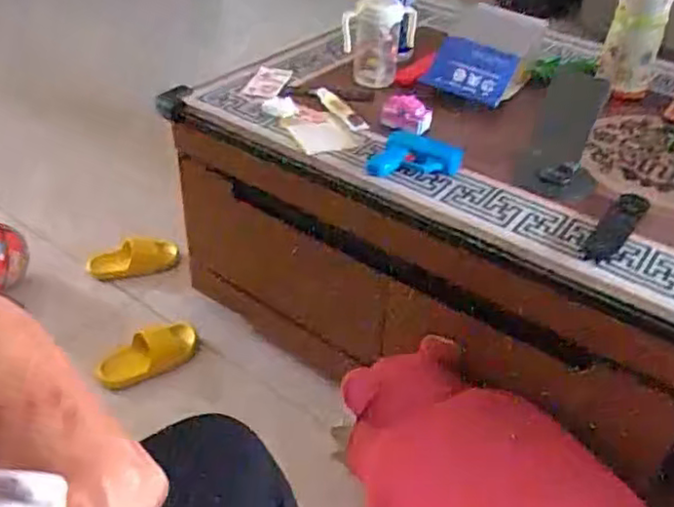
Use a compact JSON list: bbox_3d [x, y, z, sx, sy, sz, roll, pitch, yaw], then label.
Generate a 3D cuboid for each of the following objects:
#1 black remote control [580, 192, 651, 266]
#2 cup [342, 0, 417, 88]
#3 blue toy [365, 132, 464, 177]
[{"bbox_3d":[0.321,-0.029,0.763,0.036,0.019,0.121,29,60,29],"label":"black remote control"},{"bbox_3d":[0.063,-0.334,1.045,0.112,0.143,0.069,7,38,5],"label":"cup"},{"bbox_3d":[0.105,-0.134,0.879,0.119,0.043,0.075,11,39,10],"label":"blue toy"}]

